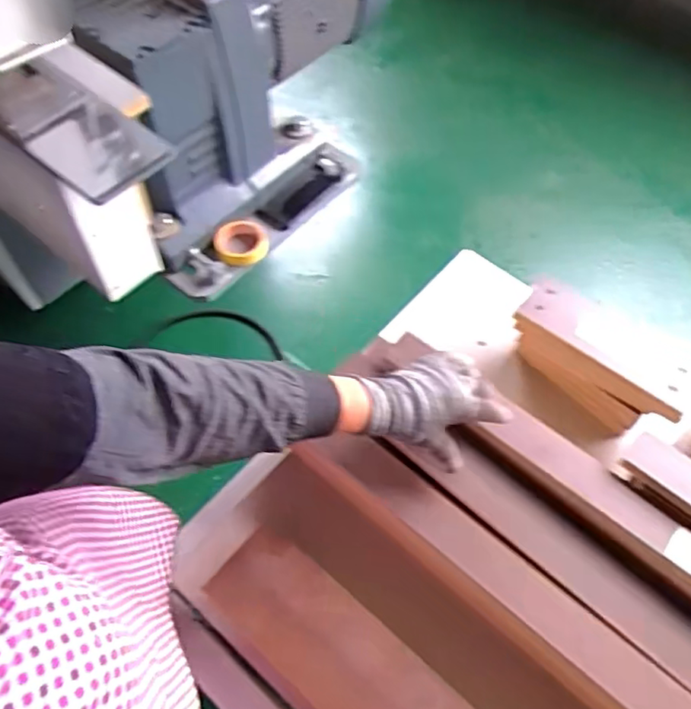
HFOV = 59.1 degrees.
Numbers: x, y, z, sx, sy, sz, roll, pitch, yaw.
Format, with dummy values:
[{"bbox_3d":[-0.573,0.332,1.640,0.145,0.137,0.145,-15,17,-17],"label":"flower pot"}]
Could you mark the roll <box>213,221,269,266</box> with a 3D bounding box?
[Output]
[{"bbox_3d":[-0.196,-0.213,1.152,0.100,0.026,0.099,1,59,-2],"label":"roll"}]

